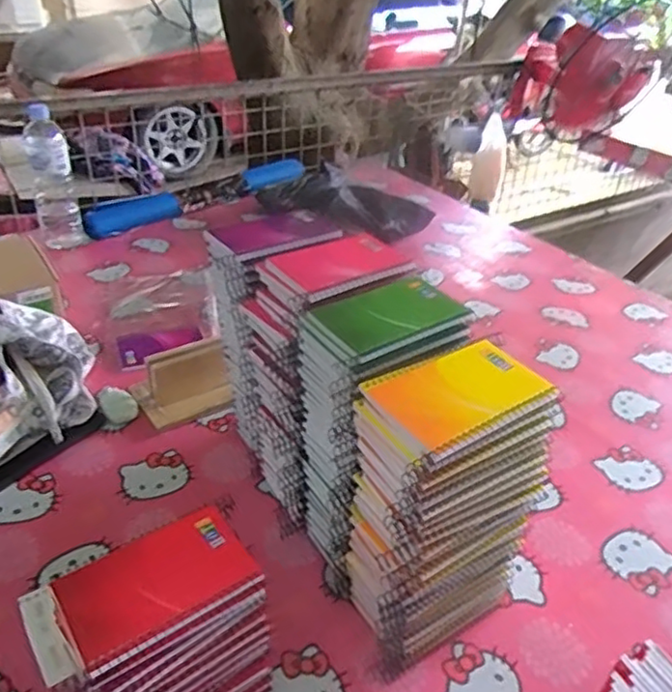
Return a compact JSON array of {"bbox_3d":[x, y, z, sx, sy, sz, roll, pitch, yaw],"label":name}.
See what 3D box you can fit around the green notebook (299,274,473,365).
[{"bbox_3d":[0.047,-0.026,0.580,0.143,0.016,0.083,-17,39,-28],"label":"green notebook"}]

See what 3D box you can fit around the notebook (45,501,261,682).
[{"bbox_3d":[-0.131,0.173,0.475,0.131,0.009,0.088,-22,41,-29],"label":"notebook"}]

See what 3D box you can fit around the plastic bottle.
[{"bbox_3d":[-0.557,-0.325,1.261,0.091,0.253,0.107,-14,38,-23],"label":"plastic bottle"}]

